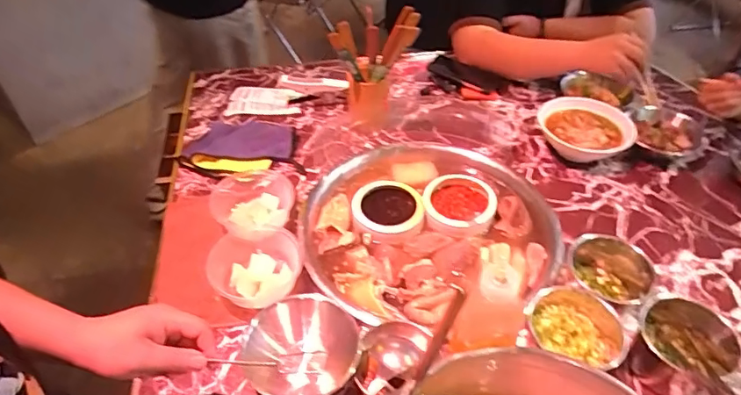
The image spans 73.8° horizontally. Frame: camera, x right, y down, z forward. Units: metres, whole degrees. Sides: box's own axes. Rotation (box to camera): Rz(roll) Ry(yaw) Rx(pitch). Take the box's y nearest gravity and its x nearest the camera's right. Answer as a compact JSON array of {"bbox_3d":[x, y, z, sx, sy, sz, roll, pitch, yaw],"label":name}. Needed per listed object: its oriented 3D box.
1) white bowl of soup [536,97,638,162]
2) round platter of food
[{"bbox_3d":[0.430,-0.136,1.000,0.176,0.075,0.167,0,44,0],"label":"white bowl of soup"},{"bbox_3d":[0.103,0.053,0.859,0.410,0.062,0.423,0,44,0],"label":"round platter of food"}]

